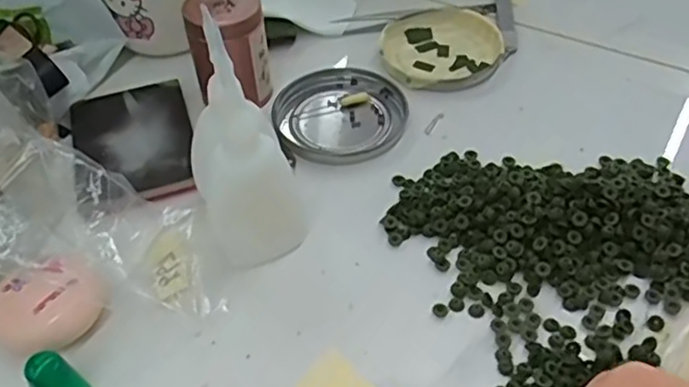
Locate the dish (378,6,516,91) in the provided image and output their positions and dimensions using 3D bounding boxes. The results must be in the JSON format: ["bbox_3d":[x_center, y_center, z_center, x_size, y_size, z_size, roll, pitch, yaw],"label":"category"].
[{"bbox_3d":[0.064,-0.098,0.443,0.084,0.009,0.077,-1,47,1],"label":"dish"}]

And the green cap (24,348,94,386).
[{"bbox_3d":[-0.118,0.079,0.275,0.019,0.029,0.017,-34,55,-26],"label":"green cap"}]

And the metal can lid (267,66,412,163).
[{"bbox_3d":[-0.003,-0.048,0.403,0.075,0.009,0.077,-1,47,1],"label":"metal can lid"}]

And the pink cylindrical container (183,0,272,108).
[{"bbox_3d":[-0.068,-0.086,0.399,0.043,0.062,0.044,-1,47,1],"label":"pink cylindrical container"}]

